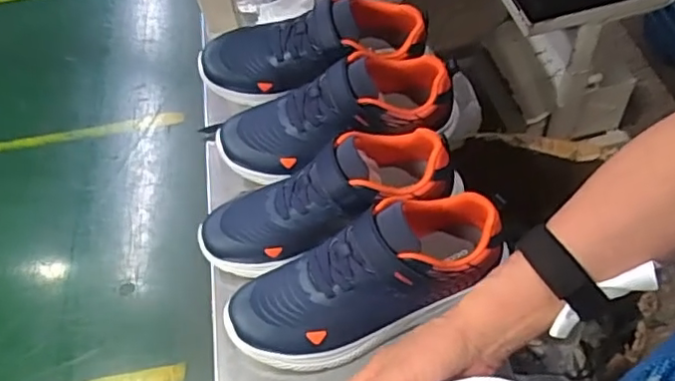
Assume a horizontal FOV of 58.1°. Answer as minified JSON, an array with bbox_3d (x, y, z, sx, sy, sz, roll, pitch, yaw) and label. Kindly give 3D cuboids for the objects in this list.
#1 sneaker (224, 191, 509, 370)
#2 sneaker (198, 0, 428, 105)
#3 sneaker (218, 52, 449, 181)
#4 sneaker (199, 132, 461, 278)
[{"bbox_3d":[0.028,0.076,0.551,0.264,0.087,0.104,-17,53,-6],"label":"sneaker"},{"bbox_3d":[-0.030,-0.163,0.700,0.255,0.087,0.087,-7,53,2],"label":"sneaker"},{"bbox_3d":[-0.006,-0.084,0.660,0.249,0.093,0.095,-15,53,-4],"label":"sneaker"},{"bbox_3d":[-0.014,0.010,0.609,0.254,0.103,0.093,-25,56,2],"label":"sneaker"}]

